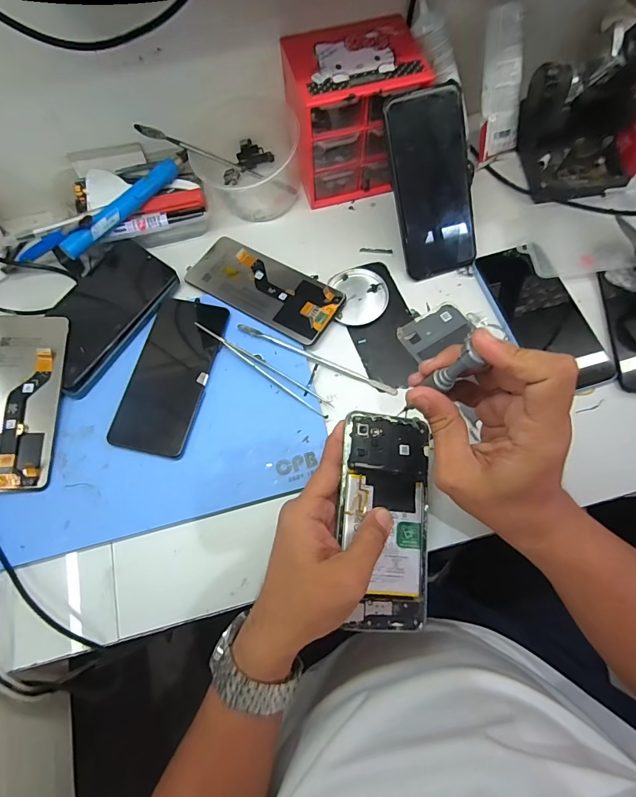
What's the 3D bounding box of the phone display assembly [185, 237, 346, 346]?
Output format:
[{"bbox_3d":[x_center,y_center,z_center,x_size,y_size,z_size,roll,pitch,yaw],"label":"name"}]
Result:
[{"bbox_3d":[-0.058,-0.118,0.415,0.164,0.006,0.073,30,71,15],"label":"phone display assembly"}]

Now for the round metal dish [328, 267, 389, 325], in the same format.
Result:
[{"bbox_3d":[0.045,-0.108,0.413,0.055,0.013,0.063,-7,71,-1],"label":"round metal dish"}]

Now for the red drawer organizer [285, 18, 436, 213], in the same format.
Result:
[{"bbox_3d":[0.037,-0.300,0.427,0.124,0.123,0.103,-13,68,-6],"label":"red drawer organizer"}]

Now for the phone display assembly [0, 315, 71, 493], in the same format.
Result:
[{"bbox_3d":[-0.276,0.000,0.360,0.073,0.009,0.164,-3,71,1],"label":"phone display assembly"}]

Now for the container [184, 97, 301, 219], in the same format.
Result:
[{"bbox_3d":[-0.084,-0.270,0.450,0.121,0.059,0.112,-1,71,1],"label":"container"}]

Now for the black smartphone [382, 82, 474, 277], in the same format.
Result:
[{"bbox_3d":[0.117,-0.211,0.395,0.079,0.012,0.163,-19,112,-7],"label":"black smartphone"}]

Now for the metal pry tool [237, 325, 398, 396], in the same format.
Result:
[{"bbox_3d":[-0.001,-0.040,0.387,0.168,0.004,0.008,23,73,9],"label":"metal pry tool"}]

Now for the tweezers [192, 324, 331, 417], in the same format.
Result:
[{"bbox_3d":[-0.051,-0.030,0.377,0.149,0.012,0.018,33,75,12],"label":"tweezers"}]

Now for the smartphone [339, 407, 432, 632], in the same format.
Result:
[{"bbox_3d":[0.057,0.093,0.315,0.074,0.014,0.162,-1,75,-2],"label":"smartphone"}]

